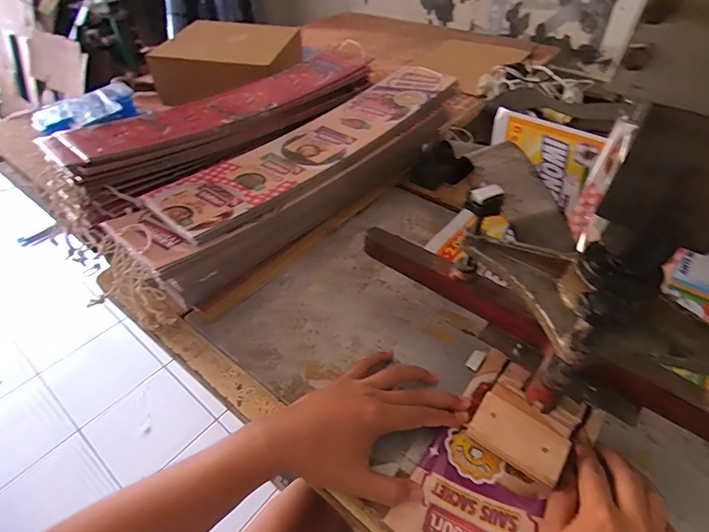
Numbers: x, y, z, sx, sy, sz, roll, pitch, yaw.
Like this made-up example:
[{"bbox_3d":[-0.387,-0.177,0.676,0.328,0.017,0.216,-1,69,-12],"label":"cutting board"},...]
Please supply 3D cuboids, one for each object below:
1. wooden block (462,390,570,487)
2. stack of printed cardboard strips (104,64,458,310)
[{"bbox_3d":[0.146,0.153,0.368,0.078,0.007,0.049,29,51,25],"label":"wooden block"},{"bbox_3d":[-0.061,-0.152,0.638,0.150,0.113,0.601,34,53,28],"label":"stack of printed cardboard strips"}]

